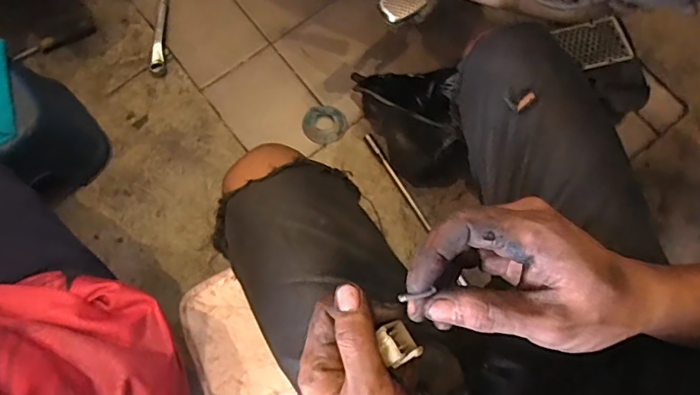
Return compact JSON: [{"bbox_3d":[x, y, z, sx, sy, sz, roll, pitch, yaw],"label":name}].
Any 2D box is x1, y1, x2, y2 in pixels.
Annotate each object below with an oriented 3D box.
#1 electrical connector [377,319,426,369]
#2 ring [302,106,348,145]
[{"bbox_3d":[0.025,0.079,0.278,0.018,0.015,0.022,-33,81,-8],"label":"electrical connector"},{"bbox_3d":[-0.041,-0.119,0.837,0.070,0.015,0.066,0,78,-1],"label":"ring"}]

